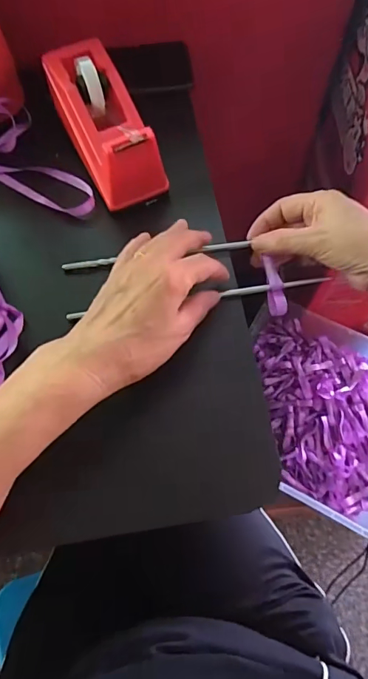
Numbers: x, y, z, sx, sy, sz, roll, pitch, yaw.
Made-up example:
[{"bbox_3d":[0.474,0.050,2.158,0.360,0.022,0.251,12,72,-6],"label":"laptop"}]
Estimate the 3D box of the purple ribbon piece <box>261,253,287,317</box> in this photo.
[{"bbox_3d":[0.079,-0.046,0.383,0.014,0.008,0.051,-7,79,-4],"label":"purple ribbon piece"}]

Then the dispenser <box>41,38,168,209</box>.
[{"bbox_3d":[-0.076,-0.202,0.407,0.064,0.062,0.152,-26,68,-11],"label":"dispenser"}]

